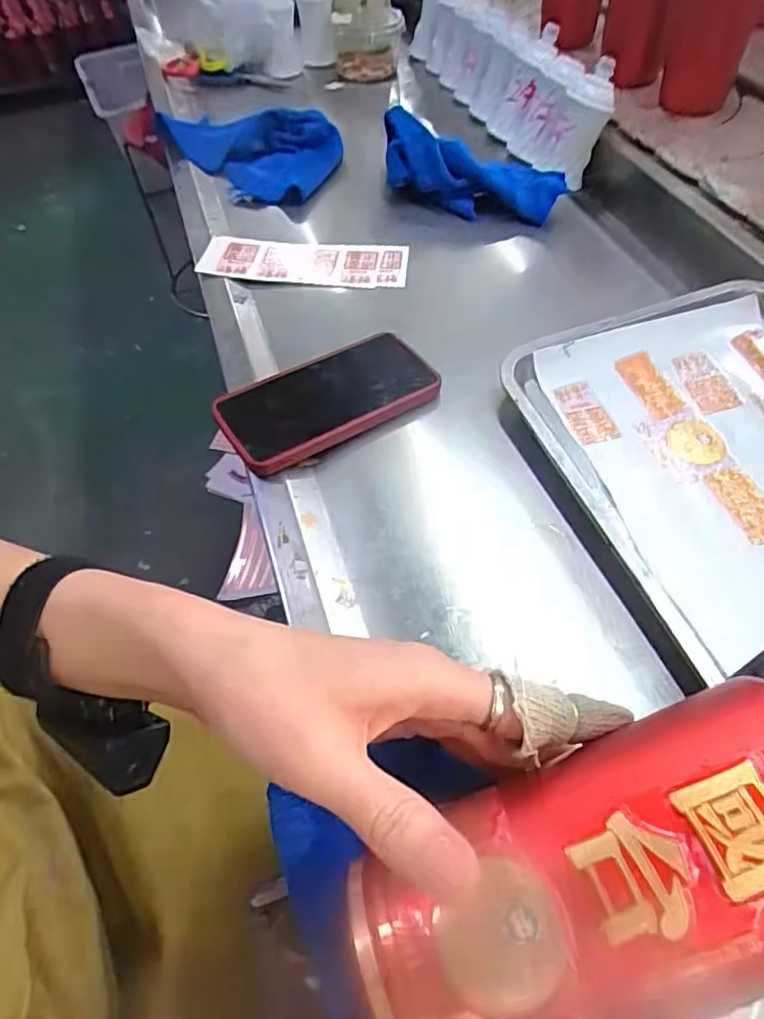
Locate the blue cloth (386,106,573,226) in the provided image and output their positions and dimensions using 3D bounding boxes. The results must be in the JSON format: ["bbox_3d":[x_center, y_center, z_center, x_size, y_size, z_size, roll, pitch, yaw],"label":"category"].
[{"bbox_3d":[0.092,-0.378,0.670,0.221,0.060,0.080,18,58,17],"label":"blue cloth"}]

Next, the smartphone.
[{"bbox_3d":[-0.041,-0.087,0.468,0.165,0.016,0.082,-29,58,-16],"label":"smartphone"}]

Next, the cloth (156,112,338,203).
[{"bbox_3d":[-0.155,-0.443,0.740,0.148,0.046,0.234,-39,61,-21],"label":"cloth"}]

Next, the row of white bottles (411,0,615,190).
[{"bbox_3d":[0.154,-0.590,0.811,0.084,0.110,0.482,-13,55,-8],"label":"row of white bottles"}]

